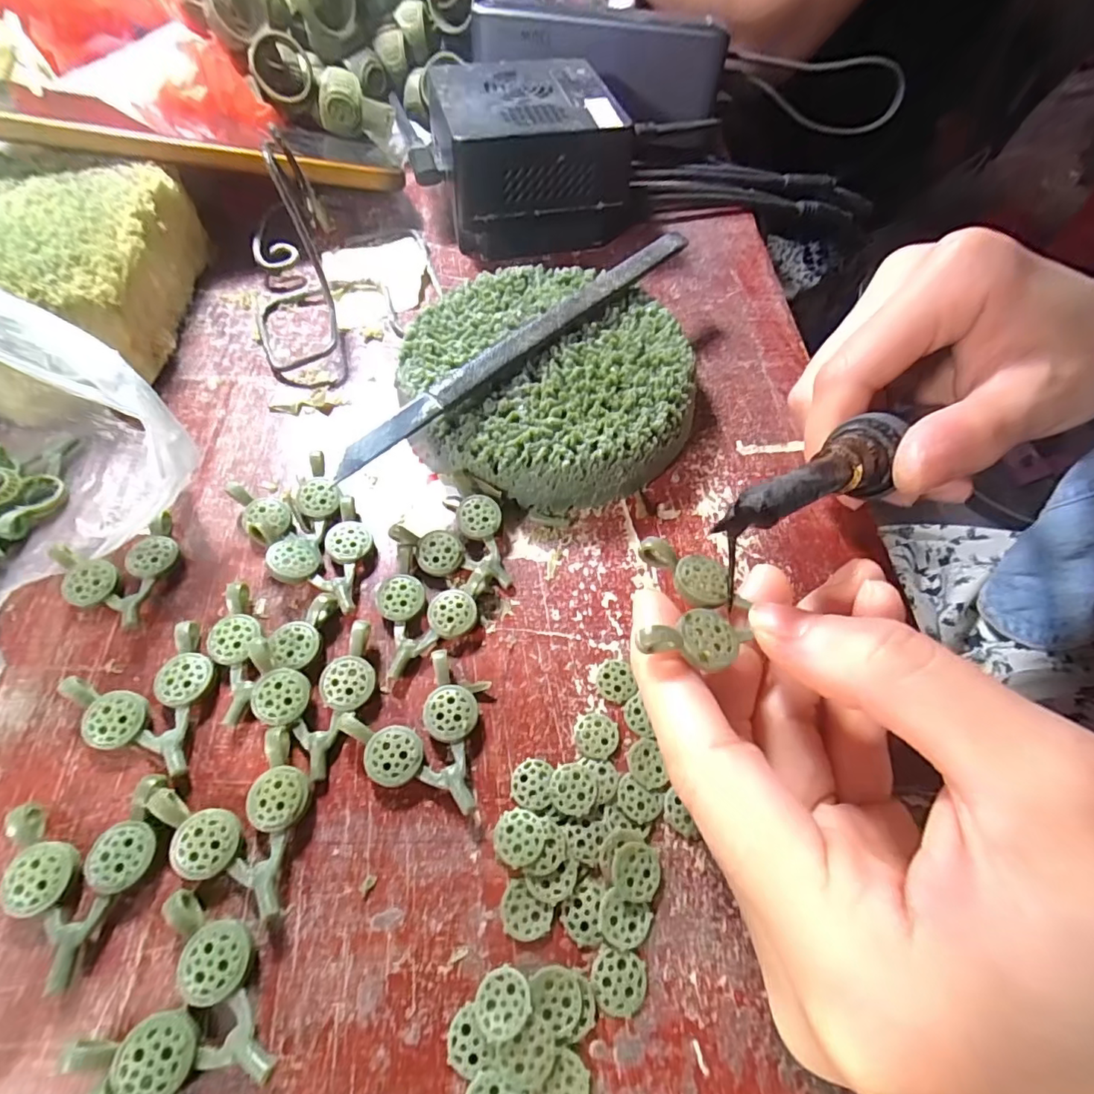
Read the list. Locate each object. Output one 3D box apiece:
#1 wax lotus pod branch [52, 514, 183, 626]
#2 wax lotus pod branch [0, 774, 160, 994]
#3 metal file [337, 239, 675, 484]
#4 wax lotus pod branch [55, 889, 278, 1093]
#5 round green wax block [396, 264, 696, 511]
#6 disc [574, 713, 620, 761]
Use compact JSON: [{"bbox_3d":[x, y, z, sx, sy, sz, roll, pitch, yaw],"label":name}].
[{"bbox_3d":[-0.122,0.008,0.155,0.030,0.008,0.032,-33,67,-20],"label":"wax lotus pod branch"},{"bbox_3d":[-0.103,0.073,0.118,0.030,0.006,0.037,-14,60,-12],"label":"wax lotus pod branch"},{"bbox_3d":[-0.004,-0.070,0.179,0.008,0.008,0.159,41,65,18],"label":"metal file"},{"bbox_3d":[-0.070,0.093,0.106,0.037,0.008,0.029,24,60,11],"label":"wax lotus pod branch"},{"bbox_3d":[0.000,-0.061,0.190,0.096,0.026,0.097,1,58,-2],"label":"round green wax block"},{"bbox_3d":[0.013,0.049,0.138,0.011,0.004,0.012,1,58,-2],"label":"disc"}]

